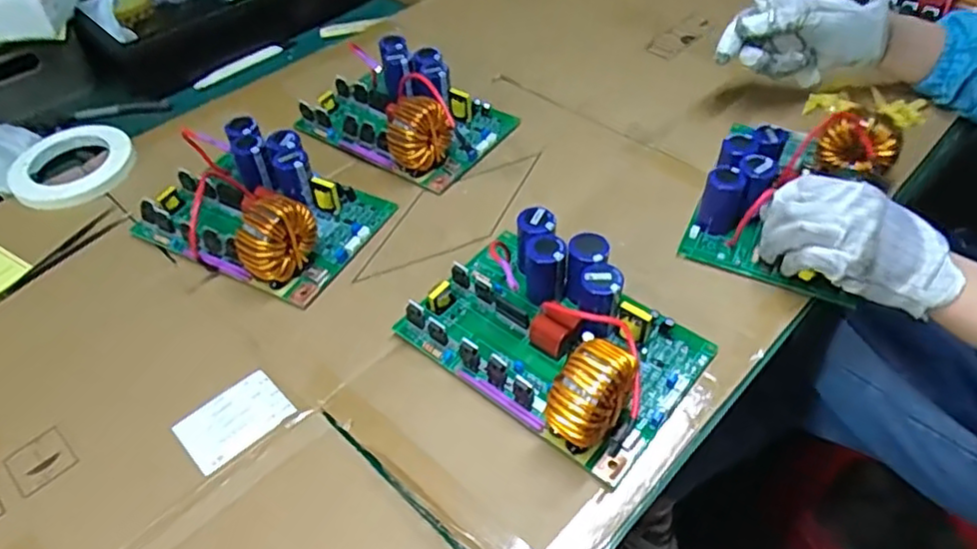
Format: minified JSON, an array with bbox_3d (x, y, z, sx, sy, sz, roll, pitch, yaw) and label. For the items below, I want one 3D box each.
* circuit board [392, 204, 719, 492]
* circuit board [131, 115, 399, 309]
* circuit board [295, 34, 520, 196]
[{"bbox_3d":[0.045,0.032,0.465,0.197,0.060,0.135,31,56,27],"label":"circuit board"},{"bbox_3d":[-0.204,-0.066,0.571,0.195,0.065,0.140,20,52,20],"label":"circuit board"},{"bbox_3d":[-0.088,-0.173,0.661,0.191,0.066,0.134,24,53,23],"label":"circuit board"}]

